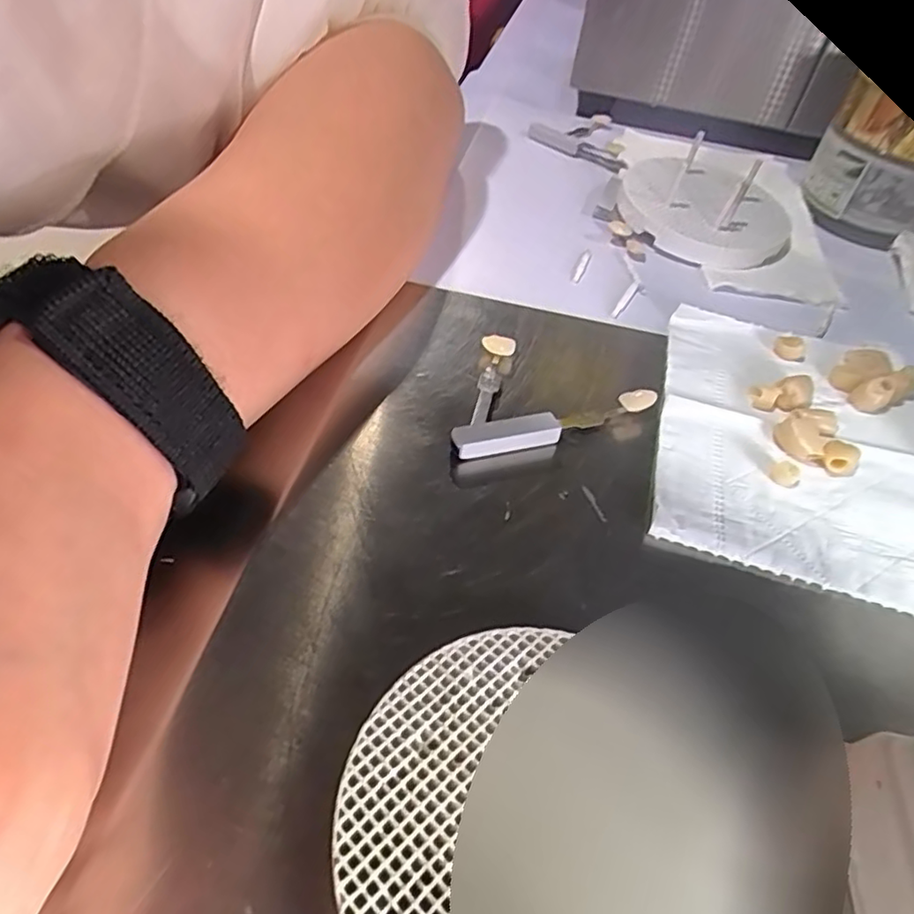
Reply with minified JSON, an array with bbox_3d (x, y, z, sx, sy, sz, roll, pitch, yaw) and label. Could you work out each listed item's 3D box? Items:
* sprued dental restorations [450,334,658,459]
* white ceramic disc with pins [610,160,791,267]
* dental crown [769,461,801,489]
[{"bbox_3d":[0.024,-0.023,0.207,0.066,0.009,0.046,-13,51,-18],"label":"sprued dental restorations"},{"bbox_3d":[0.112,-0.116,0.291,0.076,0.023,0.070,3,48,-4],"label":"white ceramic disc with pins"},{"bbox_3d":[0.100,0.005,0.191,0.008,0.004,0.007,38,55,25],"label":"dental crown"}]

